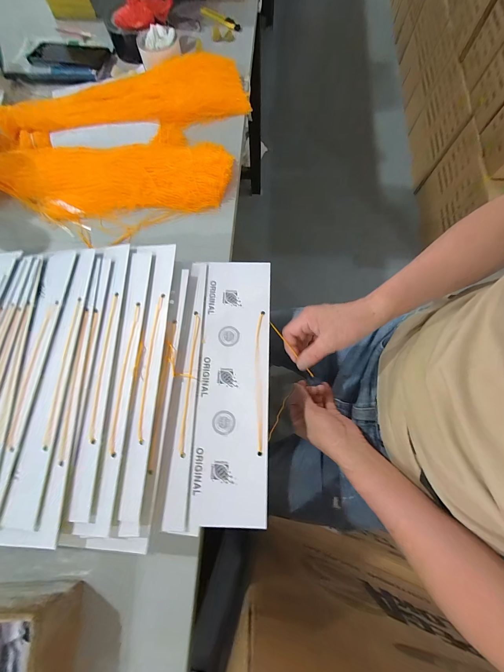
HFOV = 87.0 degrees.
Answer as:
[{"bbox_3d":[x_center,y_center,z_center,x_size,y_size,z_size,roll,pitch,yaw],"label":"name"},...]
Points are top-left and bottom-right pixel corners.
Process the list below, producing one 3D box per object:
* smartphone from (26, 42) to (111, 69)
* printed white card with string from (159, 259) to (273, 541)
[{"bbox_3d":[-0.408,-0.634,0.600,0.160,0.011,0.093,1,69,-7],"label":"smartphone"},{"bbox_3d":[-0.035,0.055,0.340,0.111,0.006,0.325,3,74,-3],"label":"printed white card with string"}]

